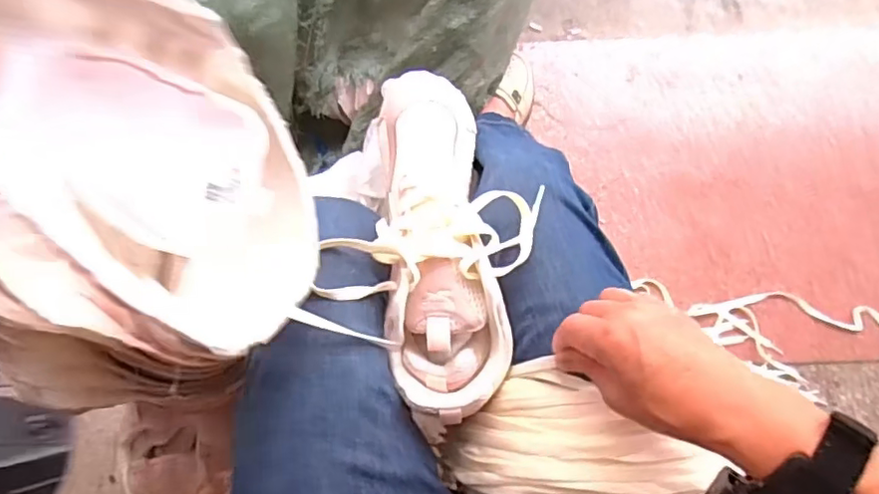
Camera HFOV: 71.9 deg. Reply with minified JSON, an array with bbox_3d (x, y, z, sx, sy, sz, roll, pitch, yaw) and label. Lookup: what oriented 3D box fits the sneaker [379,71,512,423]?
[{"bbox_3d":[-0.003,-0.014,0.453,0.095,0.083,0.275,-6,80,-2],"label":"sneaker"}]

